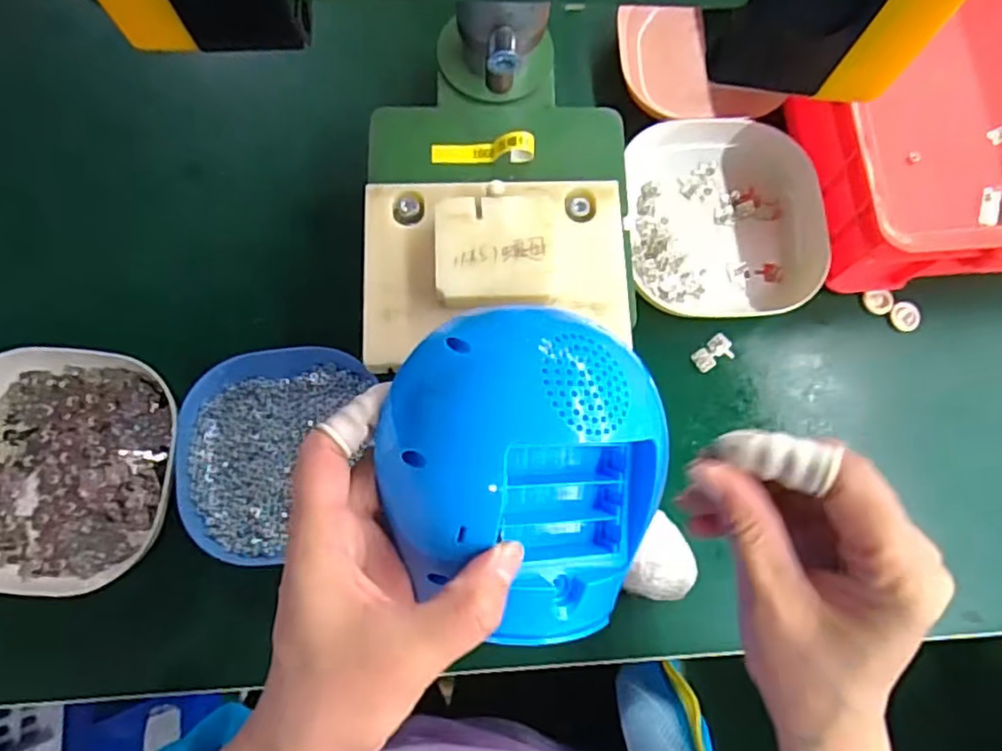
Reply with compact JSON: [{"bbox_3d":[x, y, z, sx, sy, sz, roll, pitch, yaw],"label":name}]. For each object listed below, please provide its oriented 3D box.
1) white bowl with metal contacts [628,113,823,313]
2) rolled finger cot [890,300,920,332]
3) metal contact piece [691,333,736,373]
[{"bbox_3d":[0.150,-0.109,0.467,0.137,0.037,0.137,1,75,-2],"label":"white bowl with metal contacts"},{"bbox_3d":[0.283,-0.041,0.467,0.020,0.005,0.020,1,75,-2],"label":"rolled finger cot"},{"bbox_3d":[0.146,-0.015,0.459,0.029,0.007,0.018,-30,78,-9],"label":"metal contact piece"}]

